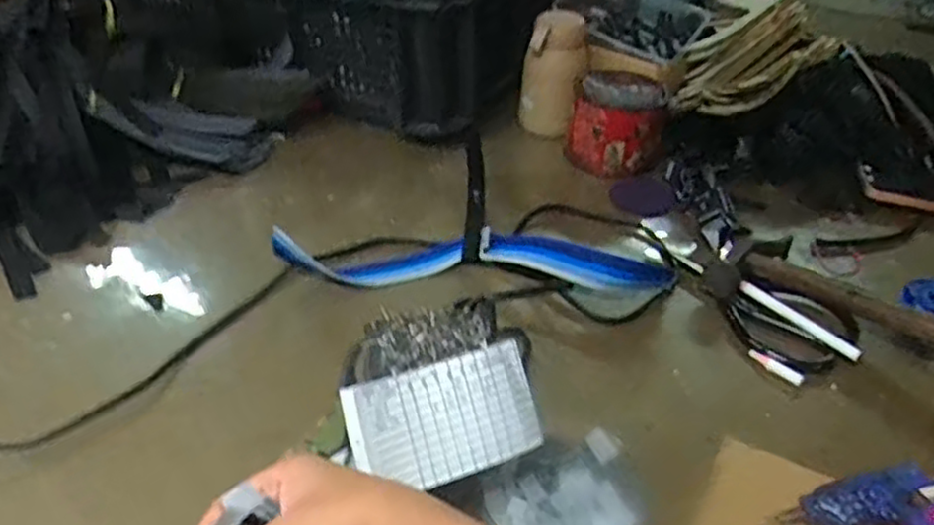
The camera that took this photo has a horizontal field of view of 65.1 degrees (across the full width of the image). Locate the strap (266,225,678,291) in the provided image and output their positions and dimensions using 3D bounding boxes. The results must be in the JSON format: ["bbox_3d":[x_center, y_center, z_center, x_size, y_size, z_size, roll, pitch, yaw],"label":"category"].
[{"bbox_3d":[0.008,-0.004,0.636,0.336,0.045,0.076,3,36,0],"label":"strap"}]

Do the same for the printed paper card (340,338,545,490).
[{"bbox_3d":[-0.010,0.084,0.390,0.104,0.060,0.007,-13,-5,-24],"label":"printed paper card"}]

